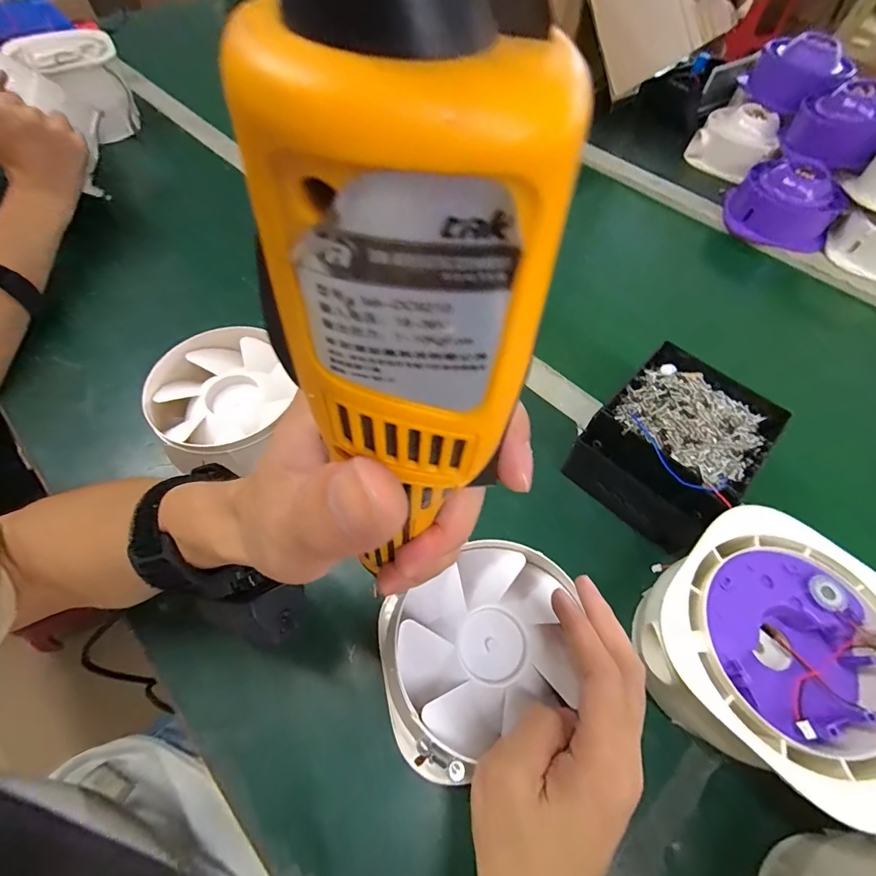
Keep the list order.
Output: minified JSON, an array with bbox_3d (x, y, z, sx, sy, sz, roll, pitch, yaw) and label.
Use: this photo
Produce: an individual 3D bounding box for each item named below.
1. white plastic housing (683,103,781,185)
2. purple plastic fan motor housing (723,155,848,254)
[{"bbox_3d":[0.468,-0.466,0.667,0.115,0.073,0.067,41,65,20],"label":"white plastic housing"},{"bbox_3d":[0.488,-0.333,0.593,0.133,0.073,0.110,33,63,16],"label":"purple plastic fan motor housing"}]

